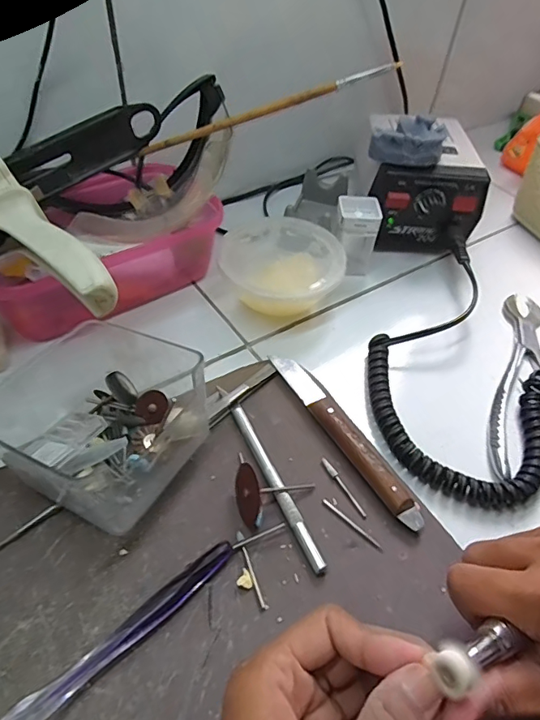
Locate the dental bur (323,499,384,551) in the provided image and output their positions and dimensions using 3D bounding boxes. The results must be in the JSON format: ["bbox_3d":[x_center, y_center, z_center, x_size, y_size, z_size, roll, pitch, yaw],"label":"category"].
[{"bbox_3d":[0.049,0.096,0.281,0.043,0.004,0.004,35,55,26],"label":"dental bur"}]

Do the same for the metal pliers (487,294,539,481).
[{"bbox_3d":[0.199,0.012,0.365,0.058,0.008,0.195,16,49,9],"label":"metal pliers"}]

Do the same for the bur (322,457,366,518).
[{"bbox_3d":[0.046,0.078,0.296,0.005,0.004,0.044,-24,53,-23],"label":"bur"}]

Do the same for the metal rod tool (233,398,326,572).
[{"bbox_3d":[0.002,0.074,0.294,0.009,0.007,0.120,-19,53,-20],"label":"metal rod tool"}]

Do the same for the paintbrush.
[{"bbox_3d":[-0.008,-0.177,0.342,0.197,0.008,0.010,-11,45,16],"label":"paintbrush"}]

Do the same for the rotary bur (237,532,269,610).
[{"bbox_3d":[-0.010,0.113,0.260,0.004,0.004,0.042,-15,50,-17],"label":"rotary bur"}]

